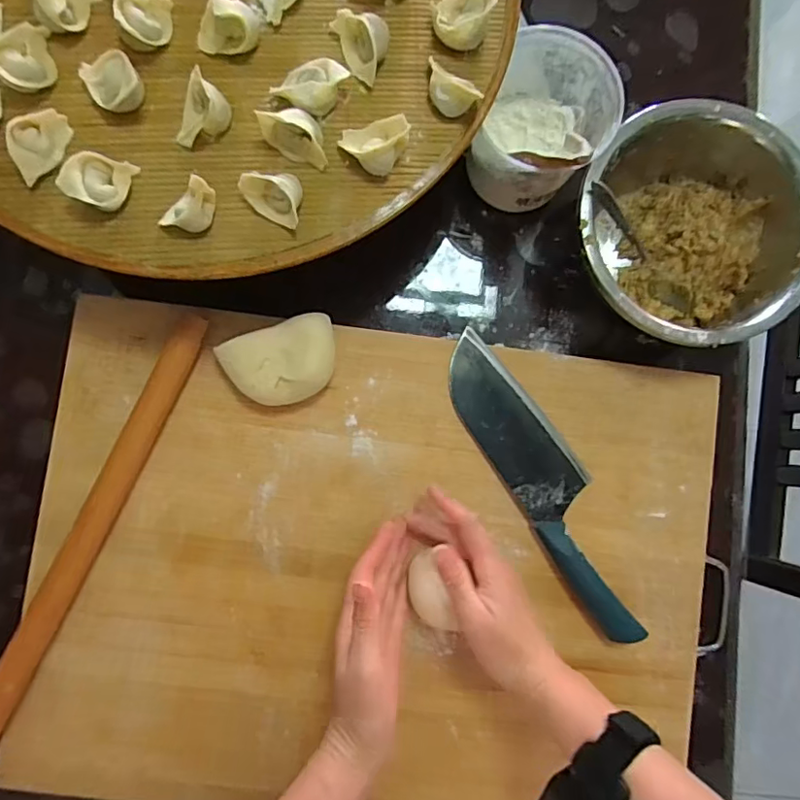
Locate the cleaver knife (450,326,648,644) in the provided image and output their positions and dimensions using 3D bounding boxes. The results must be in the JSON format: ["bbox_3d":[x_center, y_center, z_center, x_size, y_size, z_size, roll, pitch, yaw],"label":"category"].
[{"bbox_3d":[0.127,0.072,0.475,0.063,0.014,0.284,-33,88,-5],"label":"cleaver knife"}]

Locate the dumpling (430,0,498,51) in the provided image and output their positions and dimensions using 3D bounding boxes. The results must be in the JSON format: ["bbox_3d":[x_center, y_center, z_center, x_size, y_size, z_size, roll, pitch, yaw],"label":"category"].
[{"bbox_3d":[0.045,-0.267,0.386,0.040,0.029,0.032,-7,86,-3],"label":"dumpling"}]

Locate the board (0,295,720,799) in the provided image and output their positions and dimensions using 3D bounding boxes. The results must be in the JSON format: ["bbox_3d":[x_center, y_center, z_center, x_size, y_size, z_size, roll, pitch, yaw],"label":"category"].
[{"bbox_3d":[-0.017,0.145,0.468,0.554,0.021,0.397,7,86,-3],"label":"board"}]

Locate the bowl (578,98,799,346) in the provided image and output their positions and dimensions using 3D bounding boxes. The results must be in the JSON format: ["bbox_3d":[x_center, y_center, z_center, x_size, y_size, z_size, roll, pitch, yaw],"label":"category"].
[{"bbox_3d":[0.238,-0.138,0.486,0.186,0.107,0.185,0,86,-3],"label":"bowl"}]

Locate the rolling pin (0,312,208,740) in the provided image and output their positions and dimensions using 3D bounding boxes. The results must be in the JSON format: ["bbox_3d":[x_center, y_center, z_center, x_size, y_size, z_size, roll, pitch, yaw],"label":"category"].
[{"bbox_3d":[-0.251,0.106,0.443,0.027,0.024,0.382,26,85,-1],"label":"rolling pin"}]

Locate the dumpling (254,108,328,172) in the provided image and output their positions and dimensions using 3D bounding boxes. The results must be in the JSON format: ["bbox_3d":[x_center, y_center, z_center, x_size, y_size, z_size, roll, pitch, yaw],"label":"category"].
[{"bbox_3d":[-0.070,-0.179,0.373,0.050,0.023,0.025,30,85,-1],"label":"dumpling"}]

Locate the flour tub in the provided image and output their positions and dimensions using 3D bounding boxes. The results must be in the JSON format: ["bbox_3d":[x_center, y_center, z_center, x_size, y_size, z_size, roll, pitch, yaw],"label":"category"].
[{"bbox_3d":[0.118,-0.221,0.471,0.092,0.111,0.110,24,85,-1],"label":"flour tub"}]

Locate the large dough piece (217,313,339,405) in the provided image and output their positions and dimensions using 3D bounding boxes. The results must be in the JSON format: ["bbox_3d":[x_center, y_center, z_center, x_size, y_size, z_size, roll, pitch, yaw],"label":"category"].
[{"bbox_3d":[-0.093,-0.029,0.457,0.090,0.038,0.063,-25,88,-4],"label":"large dough piece"}]

